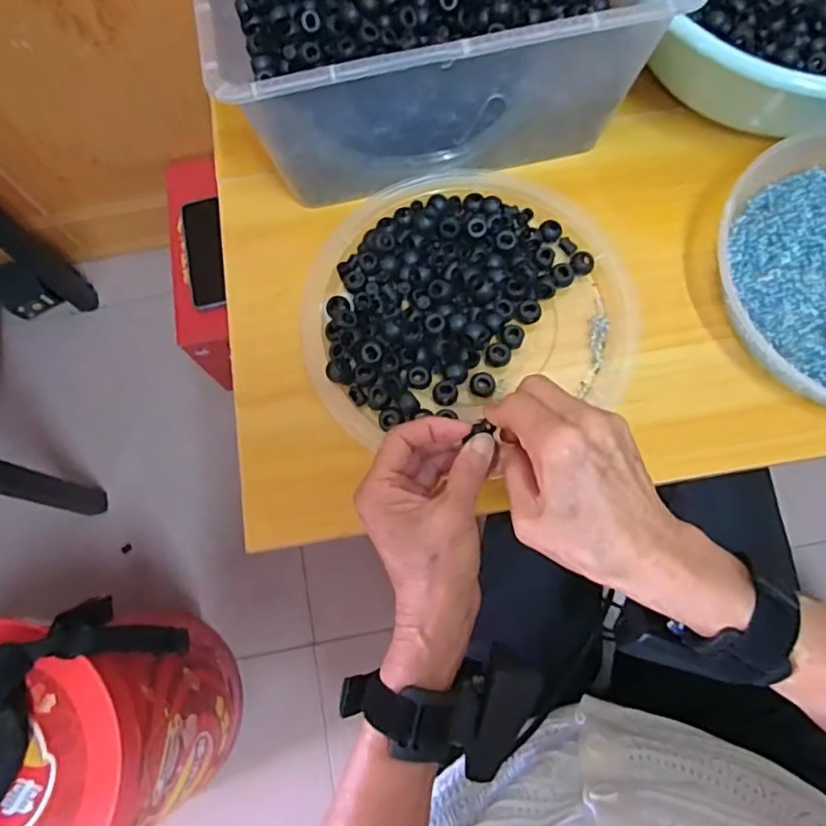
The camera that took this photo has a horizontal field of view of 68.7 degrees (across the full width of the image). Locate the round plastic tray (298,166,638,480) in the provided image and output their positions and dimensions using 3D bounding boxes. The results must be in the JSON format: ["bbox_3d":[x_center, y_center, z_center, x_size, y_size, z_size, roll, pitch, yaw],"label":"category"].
[{"bbox_3d":[0.043,-0.080,0.444,0.236,0.034,0.219,-1,74,2],"label":"round plastic tray"}]

